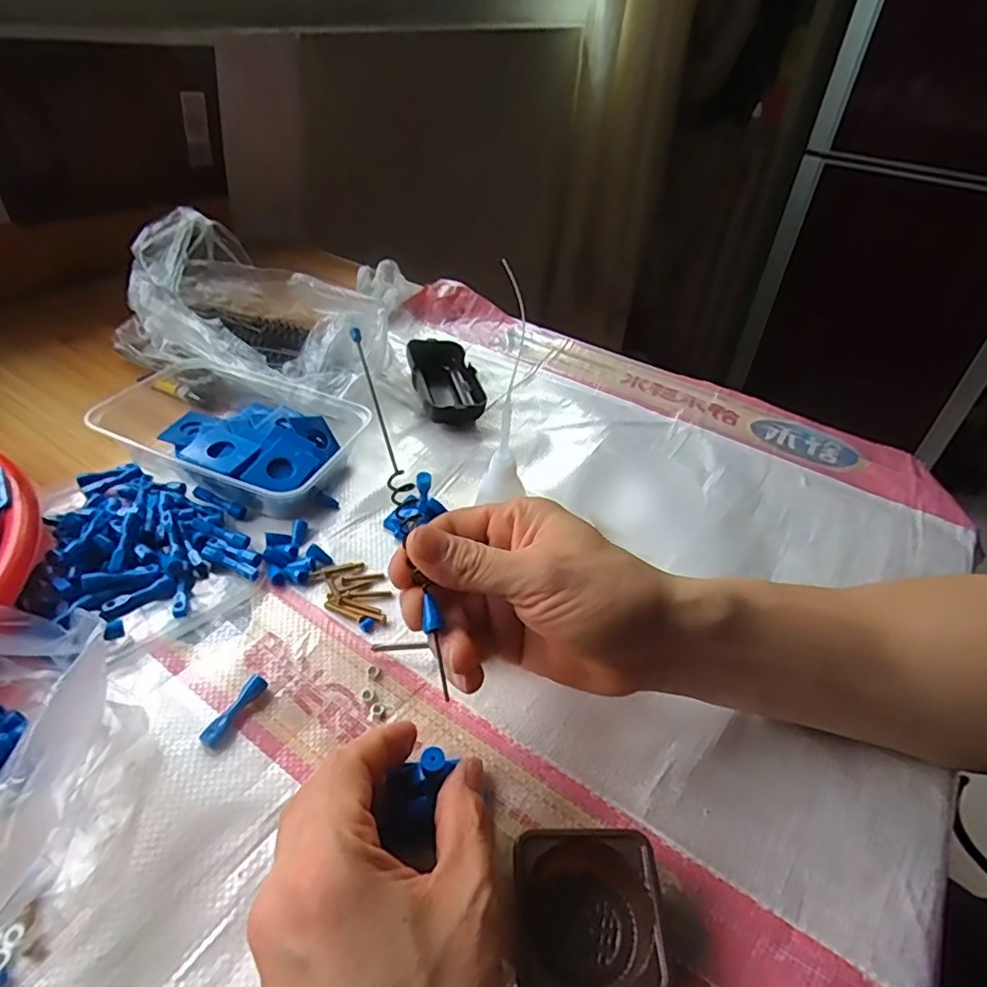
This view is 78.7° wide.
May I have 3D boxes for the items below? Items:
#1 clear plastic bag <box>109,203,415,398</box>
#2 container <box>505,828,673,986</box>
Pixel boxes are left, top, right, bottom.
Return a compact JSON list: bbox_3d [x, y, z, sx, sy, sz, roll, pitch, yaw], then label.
[{"bbox_3d":[-0.194,-0.157,0.524,0.244,0.096,0.165,20,43,18],"label":"clear plastic bag"},{"bbox_3d":[0.034,0.160,0.227,0.055,0.028,0.053,3,40,-1],"label":"container"}]

